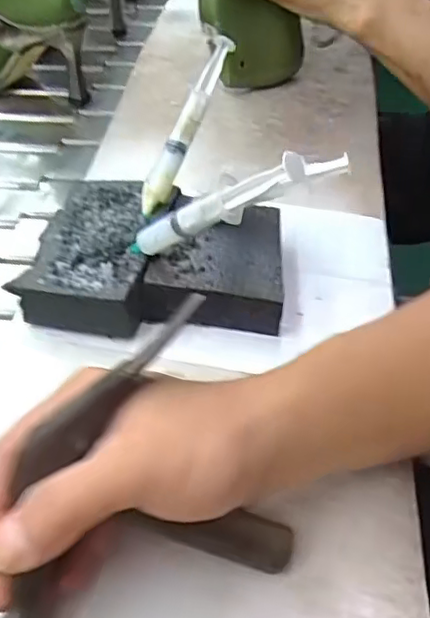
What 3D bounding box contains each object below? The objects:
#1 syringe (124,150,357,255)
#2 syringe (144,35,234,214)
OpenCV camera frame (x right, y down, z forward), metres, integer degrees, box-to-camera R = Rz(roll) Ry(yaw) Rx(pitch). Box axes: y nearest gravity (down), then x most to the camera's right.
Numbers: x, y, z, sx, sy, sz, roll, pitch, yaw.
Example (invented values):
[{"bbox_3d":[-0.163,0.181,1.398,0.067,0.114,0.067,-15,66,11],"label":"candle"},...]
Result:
[{"bbox_3d":[0.004,-0.059,0.352,0.162,0.020,0.017,-16,30,44],"label":"syringe"},{"bbox_3d":[-0.019,-0.131,0.446,0.015,0.020,0.139,20,82,22],"label":"syringe"}]

